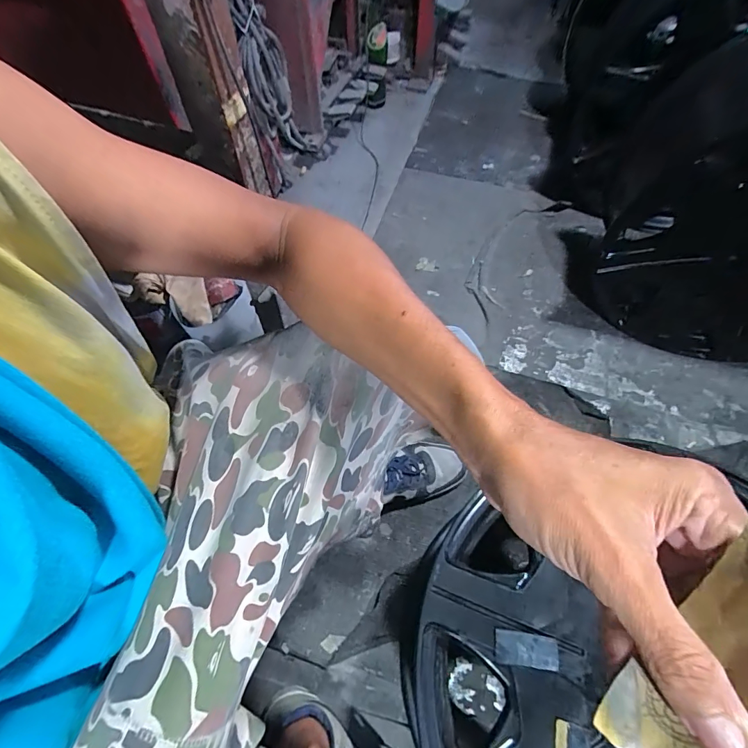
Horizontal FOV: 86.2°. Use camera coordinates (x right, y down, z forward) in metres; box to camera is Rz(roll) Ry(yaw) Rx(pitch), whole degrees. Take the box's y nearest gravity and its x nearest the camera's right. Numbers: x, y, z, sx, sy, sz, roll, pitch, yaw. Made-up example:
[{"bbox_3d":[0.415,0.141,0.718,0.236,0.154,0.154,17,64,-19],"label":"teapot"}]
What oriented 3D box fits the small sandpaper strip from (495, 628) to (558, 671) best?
[{"bbox_3d":[0.164,0.297,0.430,0.069,0.004,0.031,11,58,-4],"label":"small sandpaper strip"}]

